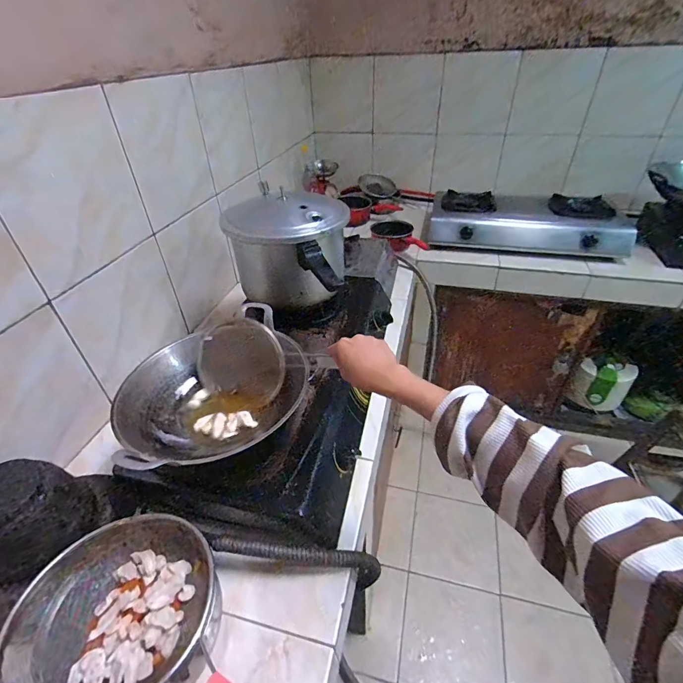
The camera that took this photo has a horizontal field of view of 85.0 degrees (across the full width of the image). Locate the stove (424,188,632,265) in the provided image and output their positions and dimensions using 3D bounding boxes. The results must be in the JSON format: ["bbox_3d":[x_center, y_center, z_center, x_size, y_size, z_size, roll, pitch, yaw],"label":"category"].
[{"bbox_3d":[0.680,-0.443,1.401,0.679,0.166,0.366,10,40,15],"label":"stove"}]

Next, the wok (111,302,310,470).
[{"bbox_3d":[-0.210,0.082,0.621,0.286,0.113,0.250,-22,43,-23],"label":"wok"}]

